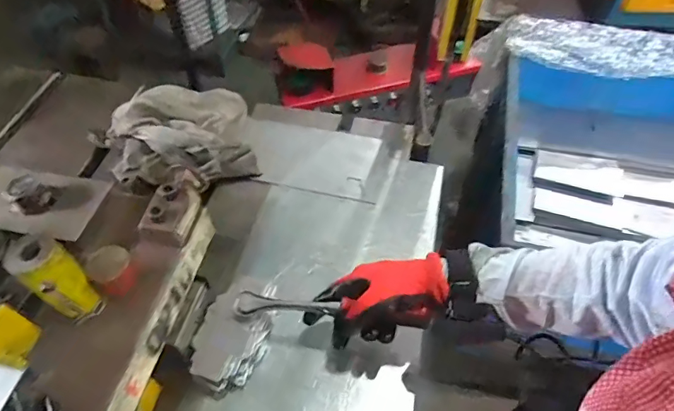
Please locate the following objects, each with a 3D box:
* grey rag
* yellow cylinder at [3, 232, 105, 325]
[{"bbox_3d":[-0.270,-0.112,0.730,0.255,0.069,0.189,-12,54,-7],"label":"grey rag"},{"bbox_3d":[-0.256,0.069,0.421,0.040,0.095,0.040,25,58,19],"label":"yellow cylinder"}]

